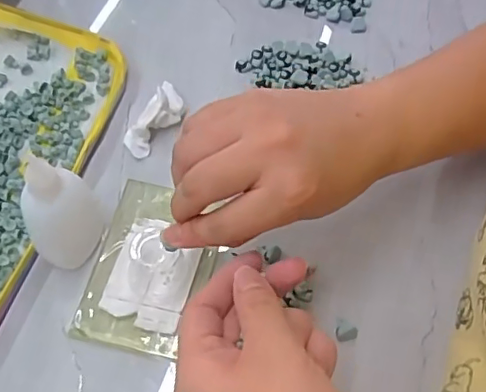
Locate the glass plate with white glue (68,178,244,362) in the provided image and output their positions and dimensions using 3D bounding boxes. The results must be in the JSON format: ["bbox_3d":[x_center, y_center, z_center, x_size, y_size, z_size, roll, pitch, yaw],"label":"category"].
[{"bbox_3d":[-0.056,0.041,0.340,0.068,0.011,0.105,14,61,4],"label":"glass plate with white glue"}]

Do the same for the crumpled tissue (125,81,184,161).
[{"bbox_3d":[-0.060,-0.056,0.388,0.026,0.024,0.060,26,63,10],"label":"crumpled tissue"}]

